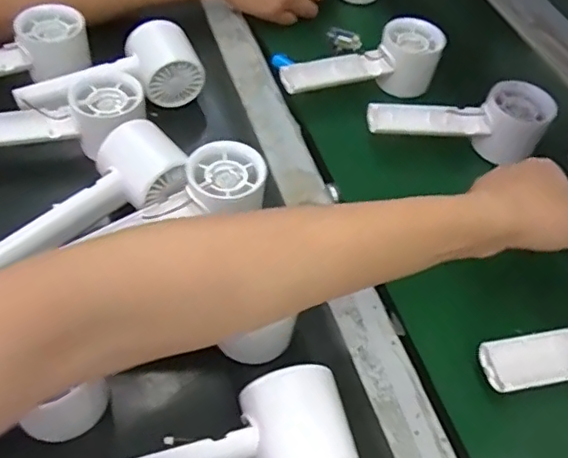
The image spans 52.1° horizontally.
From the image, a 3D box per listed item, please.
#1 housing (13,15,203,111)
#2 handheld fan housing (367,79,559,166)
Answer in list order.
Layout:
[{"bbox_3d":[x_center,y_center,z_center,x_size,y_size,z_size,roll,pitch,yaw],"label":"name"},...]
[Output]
[{"bbox_3d":[-0.150,-0.133,0.513,0.164,0.046,0.061,-22,57,-21],"label":"housing"},{"bbox_3d":[0.149,-0.103,0.524,0.148,0.053,0.056,1,51,-5],"label":"handheld fan housing"}]

